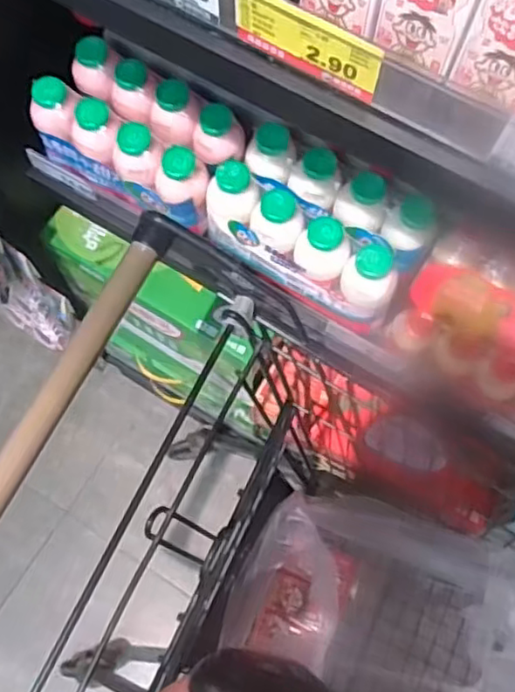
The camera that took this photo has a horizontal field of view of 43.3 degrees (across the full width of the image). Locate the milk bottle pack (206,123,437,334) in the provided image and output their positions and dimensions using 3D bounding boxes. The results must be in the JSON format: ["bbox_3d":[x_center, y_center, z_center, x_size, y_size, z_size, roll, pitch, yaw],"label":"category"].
[{"bbox_3d":[0.058,-0.117,0.646,0.204,0.088,0.110,28,73,9],"label":"milk bottle pack"}]

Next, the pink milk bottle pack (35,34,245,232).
[{"bbox_3d":[-0.123,-0.220,0.678,0.195,0.088,0.105,32,74,11],"label":"pink milk bottle pack"}]

